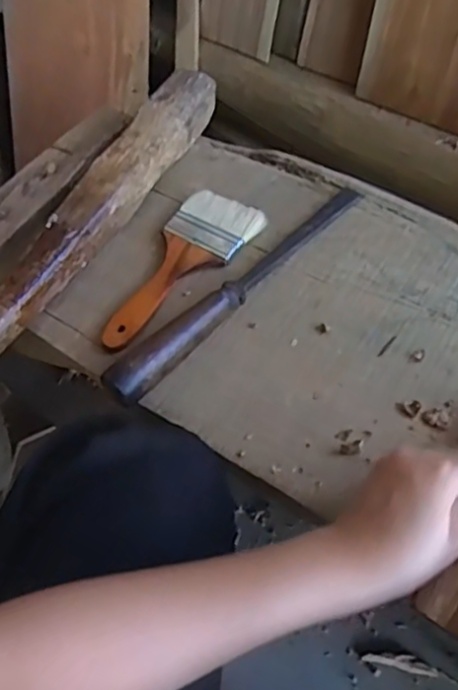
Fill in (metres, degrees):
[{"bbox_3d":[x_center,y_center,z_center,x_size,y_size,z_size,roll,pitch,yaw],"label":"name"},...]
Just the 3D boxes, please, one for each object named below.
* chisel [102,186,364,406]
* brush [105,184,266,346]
[{"bbox_3d":[0.015,-0.052,0.554,0.295,0.029,0.032,-41,63,-20],"label":"chisel"},{"bbox_3d":[-0.043,-0.067,0.573,0.075,0.019,0.181,26,62,19],"label":"brush"}]

